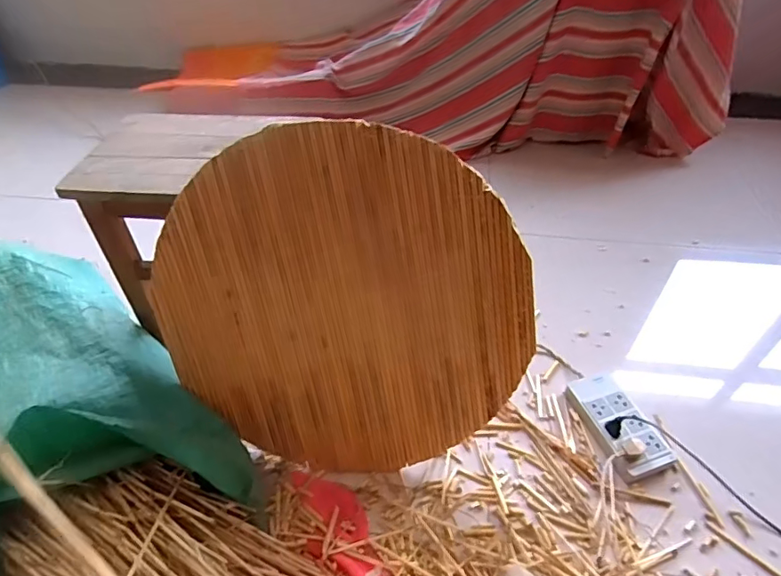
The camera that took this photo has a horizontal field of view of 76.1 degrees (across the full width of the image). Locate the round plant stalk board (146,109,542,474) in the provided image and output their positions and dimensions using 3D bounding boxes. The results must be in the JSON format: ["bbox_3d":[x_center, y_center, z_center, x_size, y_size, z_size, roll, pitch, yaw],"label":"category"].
[{"bbox_3d":[-0.065,0.048,0.751,0.531,0.554,0.015,-32,19,16],"label":"round plant stalk board"}]

